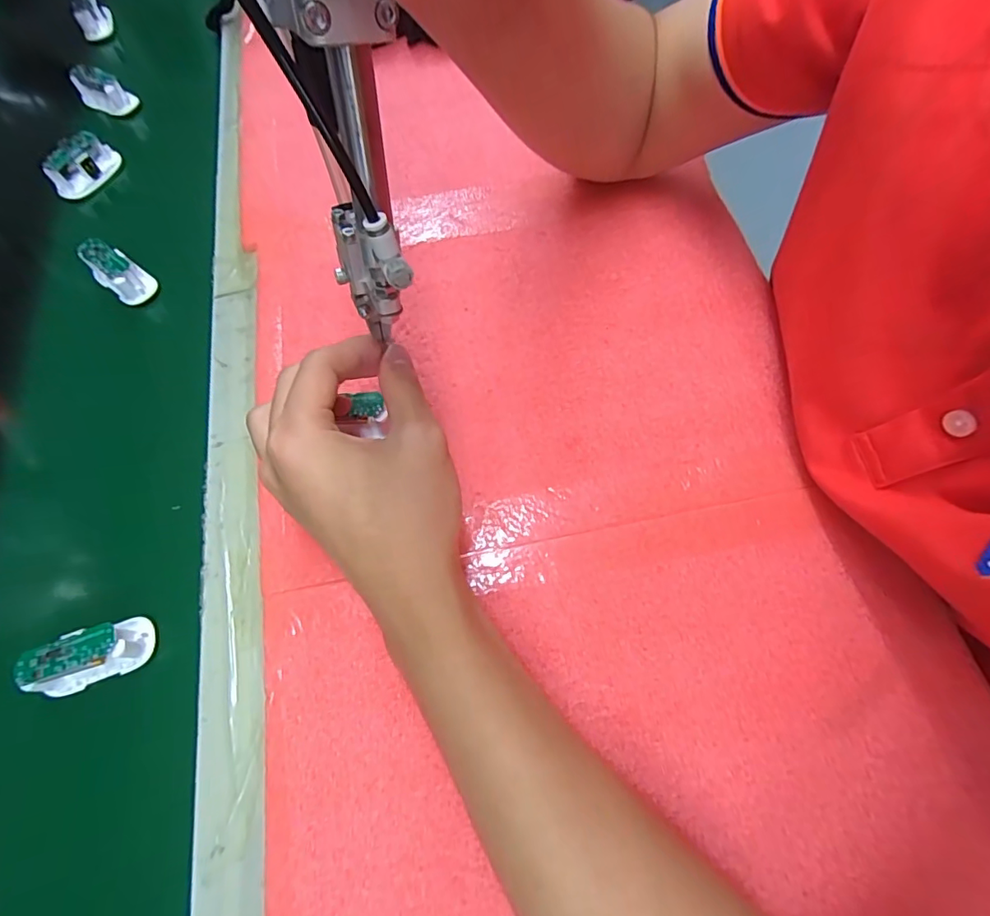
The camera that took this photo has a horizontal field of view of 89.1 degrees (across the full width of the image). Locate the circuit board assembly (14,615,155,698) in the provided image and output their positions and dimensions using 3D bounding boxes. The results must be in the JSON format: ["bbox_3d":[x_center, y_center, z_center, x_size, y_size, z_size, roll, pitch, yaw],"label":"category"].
[{"bbox_3d":[-0.211,0.102,0.263,0.052,0.028,0.025,-21,67,-7],"label":"circuit board assembly"}]

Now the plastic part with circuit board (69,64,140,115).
[{"bbox_3d":[-0.360,-0.339,0.462,0.053,0.034,0.018,20,68,11],"label":"plastic part with circuit board"}]

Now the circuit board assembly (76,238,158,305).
[{"bbox_3d":[-0.280,-0.139,0.372,0.048,0.029,0.027,33,71,16],"label":"circuit board assembly"}]

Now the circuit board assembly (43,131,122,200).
[{"bbox_3d":[-0.346,-0.246,0.421,0.020,0.031,0.057,40,73,18],"label":"circuit board assembly"}]

